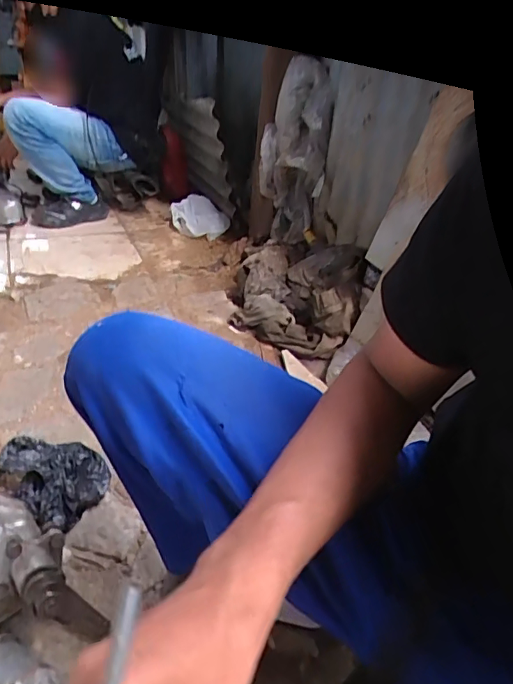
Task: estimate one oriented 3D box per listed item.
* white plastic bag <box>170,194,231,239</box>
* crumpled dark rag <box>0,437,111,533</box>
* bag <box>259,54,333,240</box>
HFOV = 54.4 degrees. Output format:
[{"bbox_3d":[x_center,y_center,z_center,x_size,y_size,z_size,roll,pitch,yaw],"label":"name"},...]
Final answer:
[{"bbox_3d":[-0.209,-0.464,1.871,0.219,0.107,0.183,2,33,-7],"label":"white plastic bag"},{"bbox_3d":[-0.331,0.214,0.811,0.191,0.065,0.129,30,40,33],"label":"crumpled dark rag"},{"bbox_3d":[0.102,-0.520,1.434,0.173,0.476,0.156,3,32,-4],"label":"bag"}]

